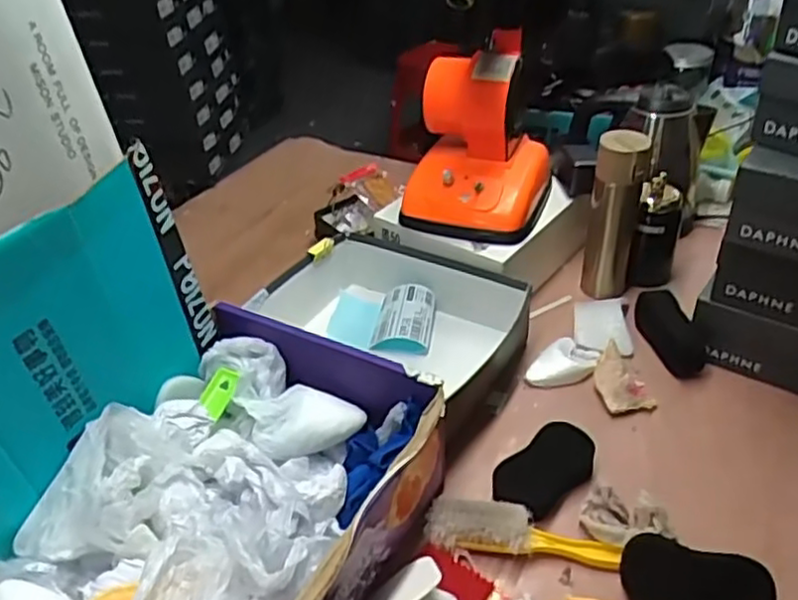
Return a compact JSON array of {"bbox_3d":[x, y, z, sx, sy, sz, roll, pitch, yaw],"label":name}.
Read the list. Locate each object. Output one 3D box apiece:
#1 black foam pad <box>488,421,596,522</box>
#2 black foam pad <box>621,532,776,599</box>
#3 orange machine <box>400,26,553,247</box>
[{"bbox_3d":[0.160,0.183,0.767,0.125,0.027,0.067,-31,45,-31],"label":"black foam pad"},{"bbox_3d":[0.271,0.255,0.643,0.129,0.045,0.062,11,39,18],"label":"black foam pad"},{"bbox_3d":[0.127,-0.243,1.014,0.179,0.206,0.252,13,40,21],"label":"orange machine"}]

